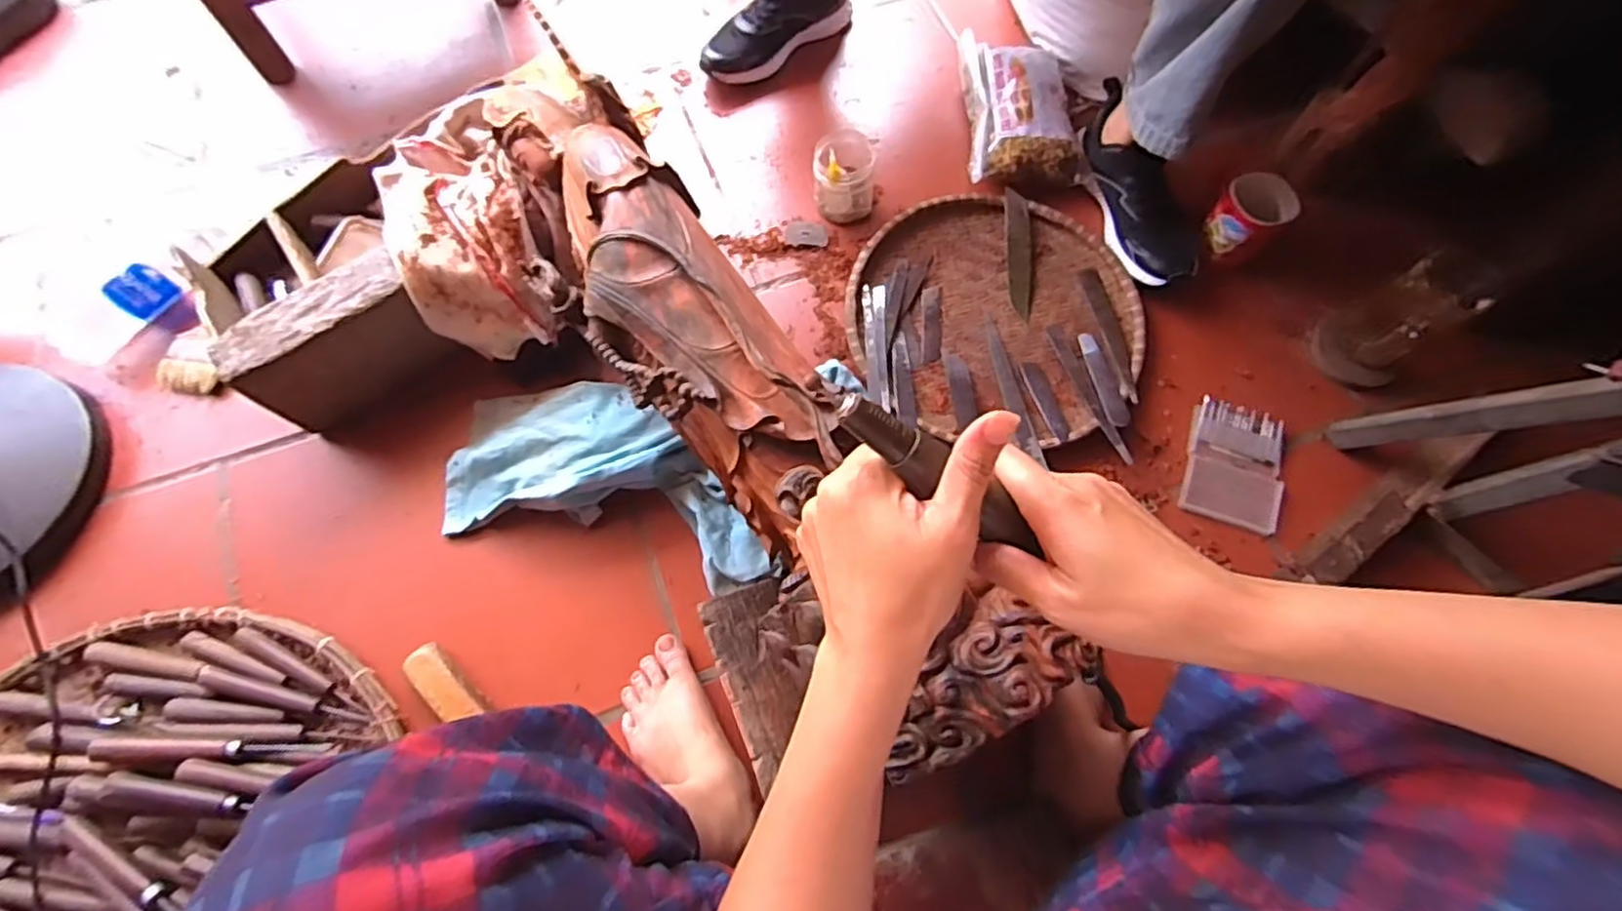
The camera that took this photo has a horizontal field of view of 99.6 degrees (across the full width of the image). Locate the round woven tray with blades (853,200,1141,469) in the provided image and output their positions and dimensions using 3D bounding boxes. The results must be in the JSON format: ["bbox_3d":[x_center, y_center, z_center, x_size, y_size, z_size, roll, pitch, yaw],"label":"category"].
[{"bbox_3d":[0.213,-0.164,0.799,0.329,0.033,0.323,0,69,-1],"label":"round woven tray with blades"}]

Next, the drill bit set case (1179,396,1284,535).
[{"bbox_3d":[0.460,0.009,0.745,0.096,0.018,0.136,17,70,5],"label":"drill bit set case"}]

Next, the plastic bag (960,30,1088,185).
[{"bbox_3d":[0.276,-0.446,0.884,0.155,0.061,0.232,1,69,0],"label":"plastic bag"}]

